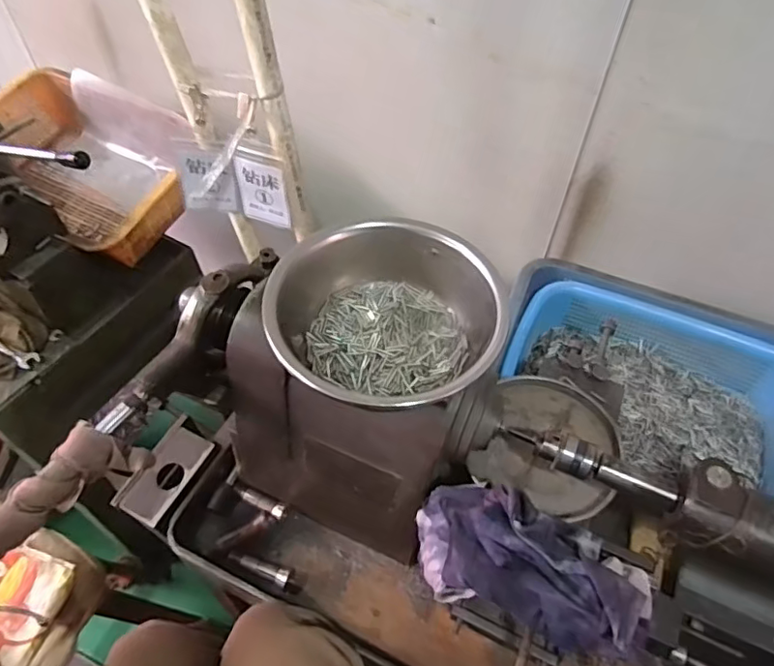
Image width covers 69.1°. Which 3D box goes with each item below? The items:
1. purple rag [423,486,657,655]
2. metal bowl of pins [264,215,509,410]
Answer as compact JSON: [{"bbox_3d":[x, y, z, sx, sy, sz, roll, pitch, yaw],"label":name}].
[{"bbox_3d":[0.106,0.173,0.427,0.168,0.063,0.087,18,54,12],"label":"purple rag"},{"bbox_3d":[-0.002,-0.008,0.442,0.178,0.065,0.156,2,53,1],"label":"metal bowl of pins"}]

